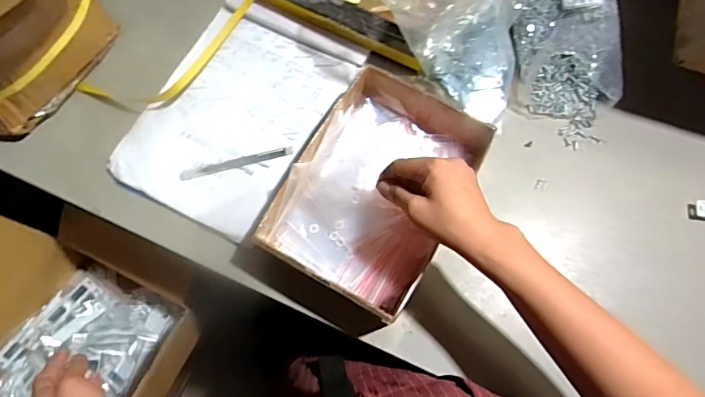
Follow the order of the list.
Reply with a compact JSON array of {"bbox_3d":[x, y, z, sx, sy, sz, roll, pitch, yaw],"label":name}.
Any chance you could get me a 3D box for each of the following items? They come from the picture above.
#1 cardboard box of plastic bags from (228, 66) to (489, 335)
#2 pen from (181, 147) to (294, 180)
[{"bbox_3d":[0.018,-0.001,0.539,0.190,0.063,0.278,31,77,9],"label":"cardboard box of plastic bags"},{"bbox_3d":[-0.146,-0.044,0.585,0.141,0.006,0.014,-14,74,-3],"label":"pen"}]

